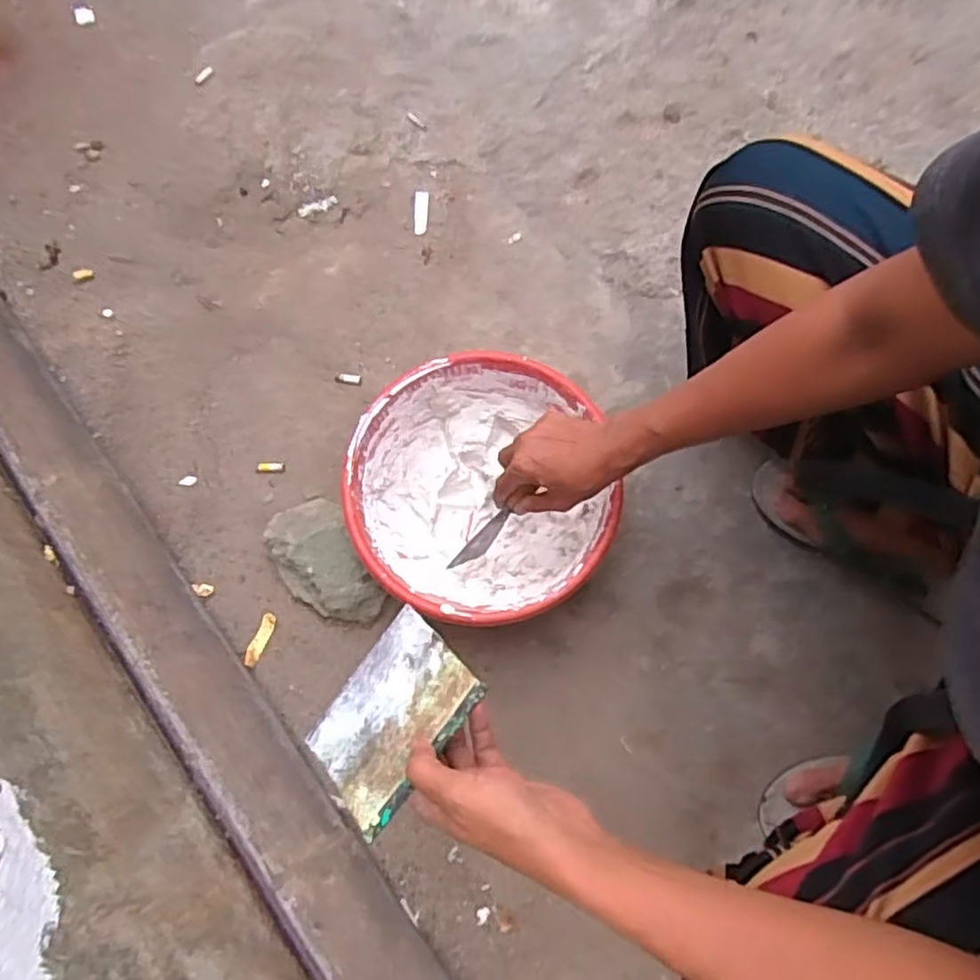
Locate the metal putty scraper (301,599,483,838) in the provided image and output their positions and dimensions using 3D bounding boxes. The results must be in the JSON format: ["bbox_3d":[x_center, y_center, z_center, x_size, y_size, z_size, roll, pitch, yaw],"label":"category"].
[{"bbox_3d":[-0.064,0.145,0.442,0.087,0.004,0.119,37,92,39],"label":"metal putty scraper"}]

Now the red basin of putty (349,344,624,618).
[{"bbox_3d":[-0.012,0.005,0.686,0.238,0.100,0.249,-1,72,2],"label":"red basin of putty"}]

